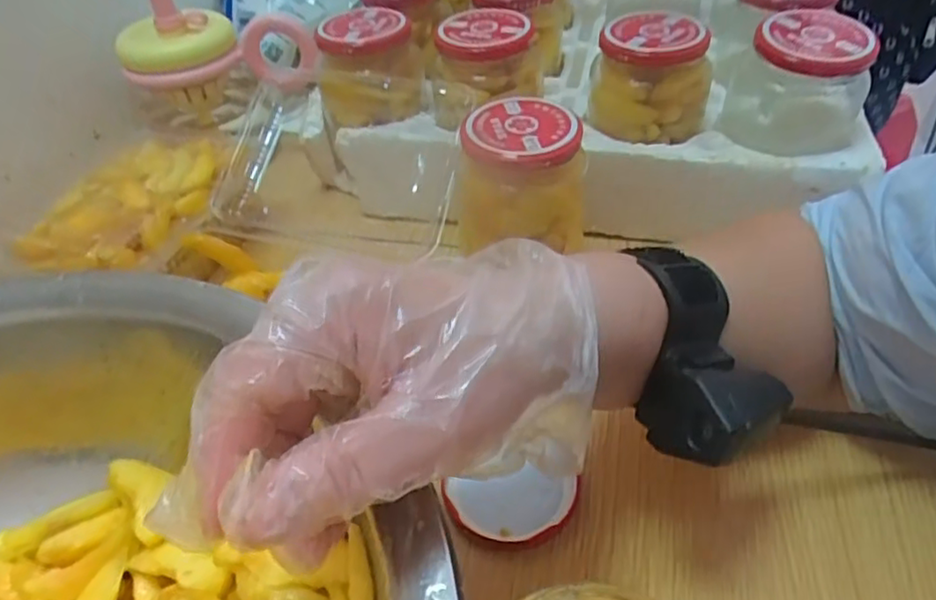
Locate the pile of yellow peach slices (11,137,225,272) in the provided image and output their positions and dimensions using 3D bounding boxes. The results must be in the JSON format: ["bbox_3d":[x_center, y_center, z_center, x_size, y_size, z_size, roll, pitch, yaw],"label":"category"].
[{"bbox_3d":[-0.232,-0.073,0.447,0.094,0.025,0.143,12,46,17],"label":"pile of yellow peach slices"}]

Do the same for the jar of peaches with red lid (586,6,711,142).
[{"bbox_3d":[0.126,-0.149,0.437,0.076,0.069,0.067,15,47,19],"label":"jar of peaches with red lid"}]

